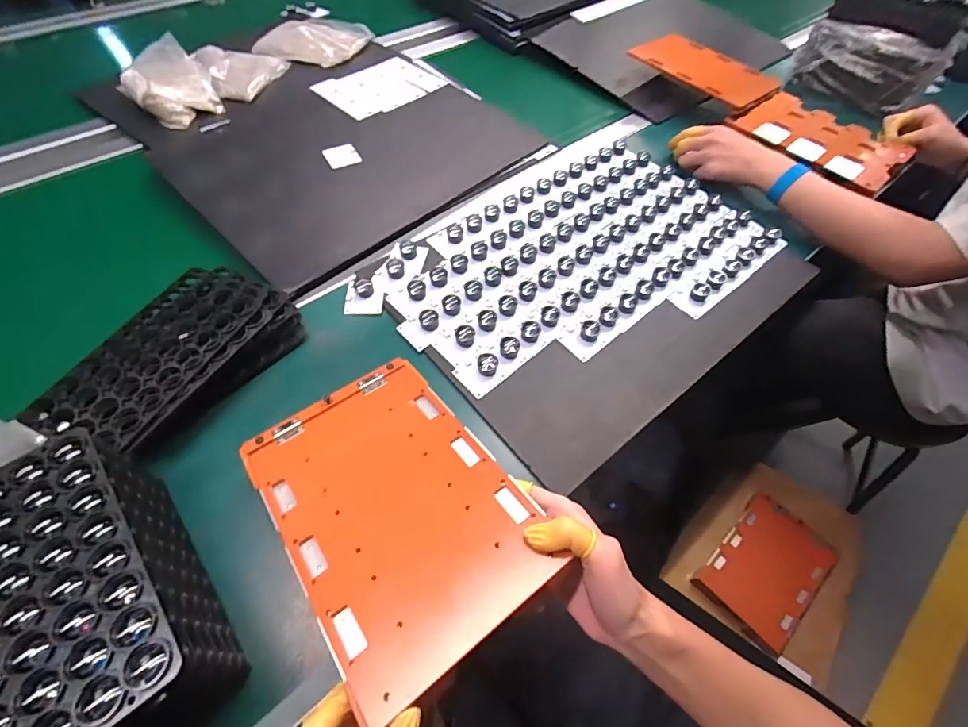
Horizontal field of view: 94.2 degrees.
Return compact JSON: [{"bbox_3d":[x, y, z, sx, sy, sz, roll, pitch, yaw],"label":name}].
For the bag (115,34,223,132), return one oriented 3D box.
[{"bbox_3d":[-0.516,-0.458,0.734,0.165,0.058,0.118,38,62,20],"label":"bag"}]

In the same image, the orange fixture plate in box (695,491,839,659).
[{"bbox_3d":[0.555,0.391,0.868,0.244,0.044,0.175,-38,66,-24],"label":"orange fixture plate in box"}]

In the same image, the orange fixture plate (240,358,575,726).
[{"bbox_3d":[-0.072,0.104,0.352,0.160,0.008,0.242,-31,53,-21],"label":"orange fixture plate"}]

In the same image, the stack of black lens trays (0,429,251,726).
[{"bbox_3d":[-0.265,0.163,0.311,0.102,0.103,0.203,-34,65,-23],"label":"stack of black lens trays"}]

